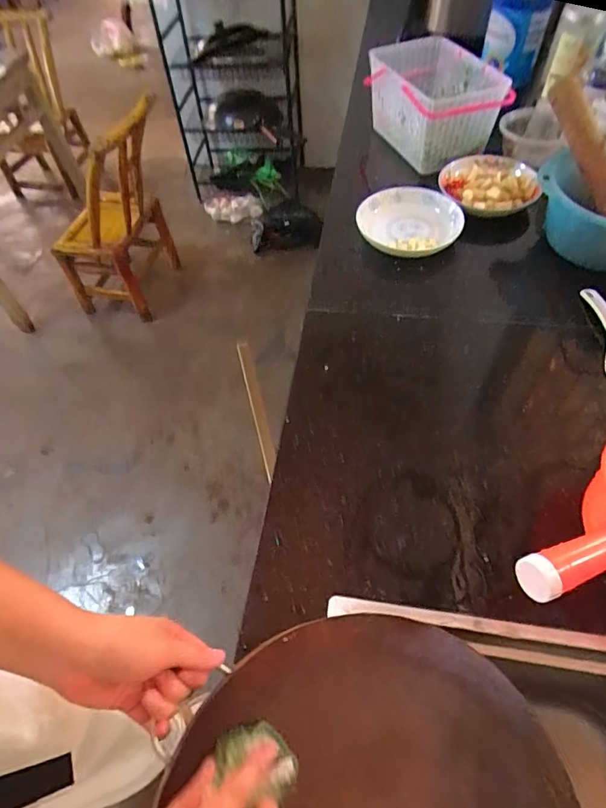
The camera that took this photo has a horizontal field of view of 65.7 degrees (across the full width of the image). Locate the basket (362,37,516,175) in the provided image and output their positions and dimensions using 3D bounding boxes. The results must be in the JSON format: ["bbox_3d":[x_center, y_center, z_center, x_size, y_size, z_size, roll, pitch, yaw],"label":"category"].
[{"bbox_3d":[0.256,-0.594,0.921,0.195,0.123,0.289,-21,56,-10],"label":"basket"}]

